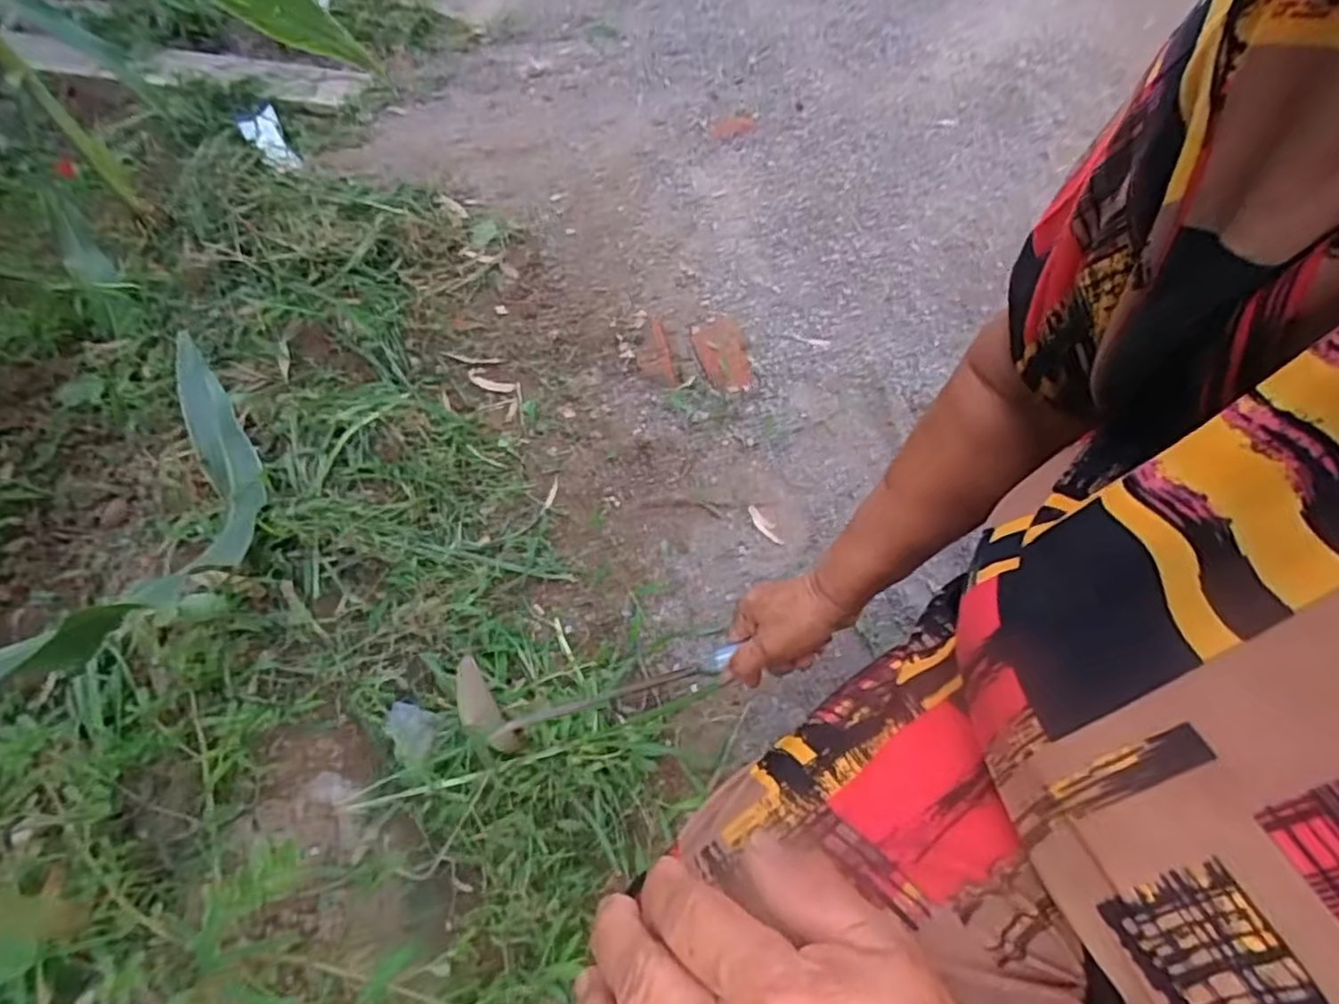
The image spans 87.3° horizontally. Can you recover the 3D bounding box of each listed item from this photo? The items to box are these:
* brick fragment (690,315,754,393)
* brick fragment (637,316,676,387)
[{"bbox_3d":[0.064,-0.190,0.874,0.062,0.014,0.126,-12,58,5],"label":"brick fragment"},{"bbox_3d":[-0.020,-0.191,0.898,0.041,0.016,0.114,-14,58,4],"label":"brick fragment"}]

